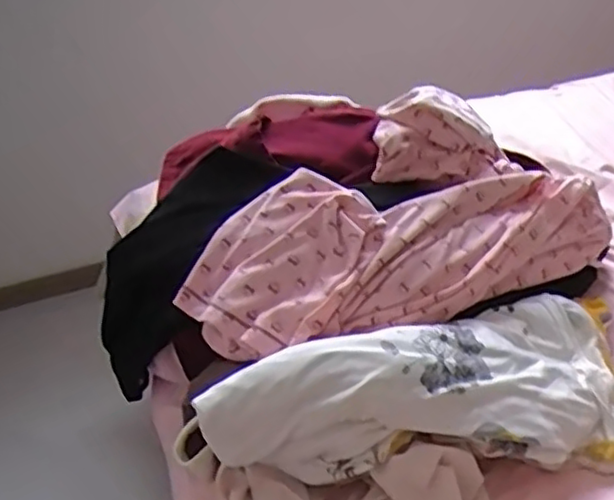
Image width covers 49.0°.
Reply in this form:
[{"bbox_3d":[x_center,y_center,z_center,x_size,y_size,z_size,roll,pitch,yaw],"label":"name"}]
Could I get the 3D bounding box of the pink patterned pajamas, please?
[{"bbox_3d":[0.107,-0.030,0.747,0.485,0.141,0.206,-23,42,-22],"label":"pink patterned pajamas"}]

